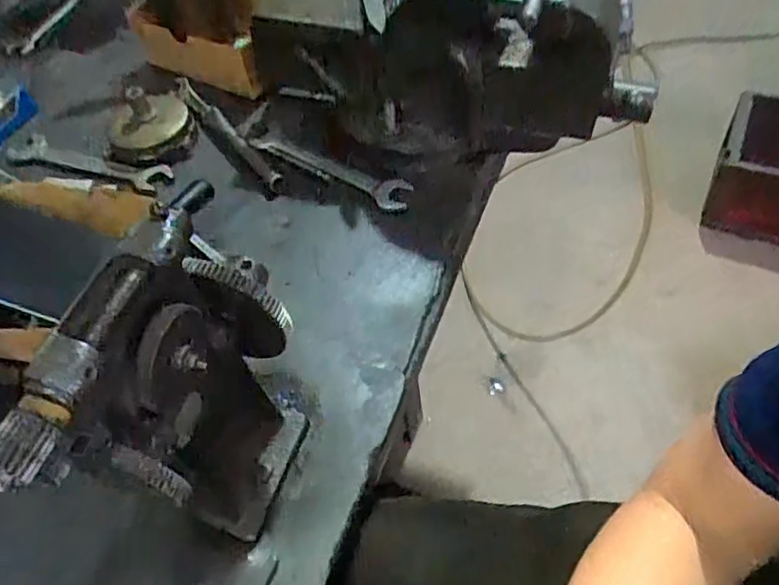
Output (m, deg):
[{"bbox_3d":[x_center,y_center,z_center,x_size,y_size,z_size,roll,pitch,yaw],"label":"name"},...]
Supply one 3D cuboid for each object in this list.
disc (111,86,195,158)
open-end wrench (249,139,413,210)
[{"bbox_3d":[-0.217,-0.155,0.580,0.070,0.038,0.070,-23,53,-12],"label":"disc"},{"bbox_3d":[-0.056,-0.108,0.559,0.165,0.014,0.030,23,58,22],"label":"open-end wrench"}]

